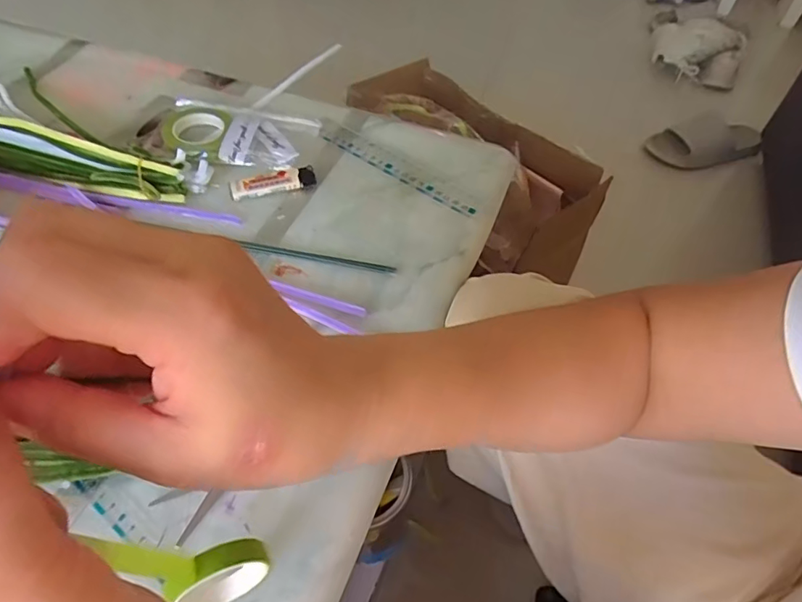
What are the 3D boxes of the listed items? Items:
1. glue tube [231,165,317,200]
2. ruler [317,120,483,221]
[{"bbox_3d":[-0.119,-0.111,0.481,0.077,0.009,0.026,-13,55,-10],"label":"glue tube"},{"bbox_3d":[-0.009,-0.134,0.505,0.197,0.004,0.030,35,60,22],"label":"ruler"}]

